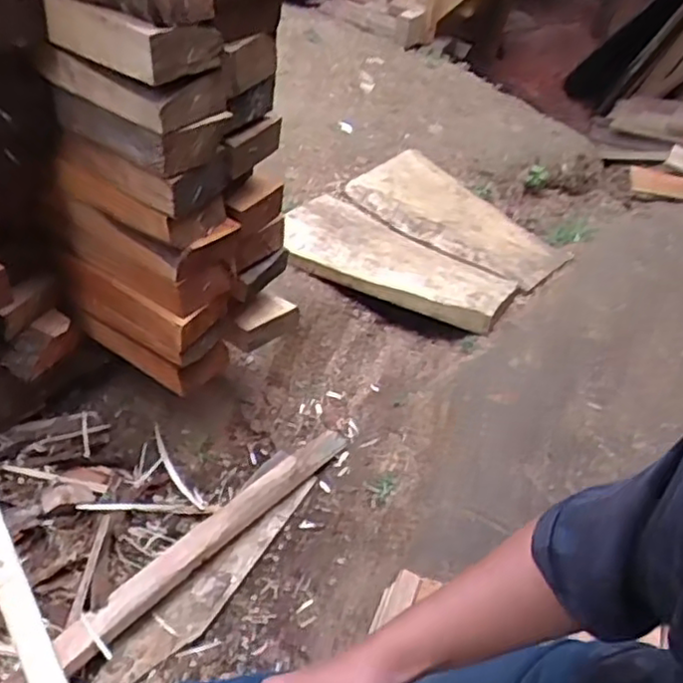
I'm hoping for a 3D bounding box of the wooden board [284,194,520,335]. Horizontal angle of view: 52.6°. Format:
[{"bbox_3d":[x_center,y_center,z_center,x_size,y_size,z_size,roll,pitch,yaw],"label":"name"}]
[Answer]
[{"bbox_3d":[0.129,-0.209,1.802,0.624,0.067,0.320,28,49,20],"label":"wooden board"}]

